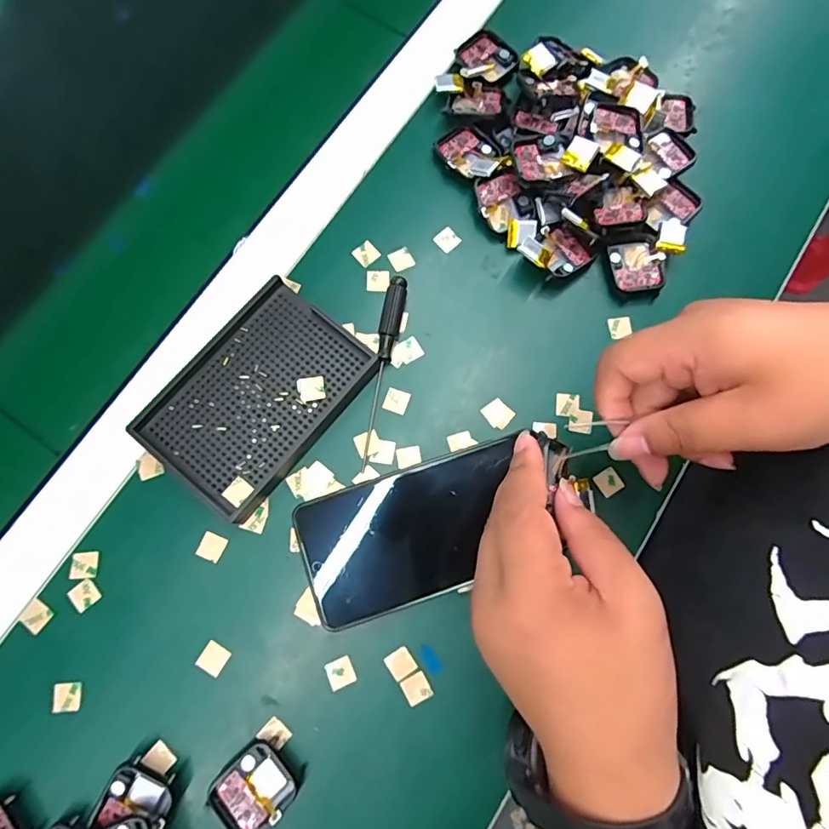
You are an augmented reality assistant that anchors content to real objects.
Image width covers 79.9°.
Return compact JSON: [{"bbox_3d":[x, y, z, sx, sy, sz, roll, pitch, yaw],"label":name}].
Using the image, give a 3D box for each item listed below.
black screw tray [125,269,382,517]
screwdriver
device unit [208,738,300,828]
[{"bbox_3d":[-0.101,-0.012,0.323,0.092,0.020,0.136,39,80,8],"label":"black screw tray"},{"bbox_3d":[-0.022,-0.030,0.329,0.013,0.015,0.129,10,78,2],"label":"screwdriver"},{"bbox_3d":[-0.090,0.212,0.279,0.038,0.011,0.042,43,81,9],"label":"device unit"}]

